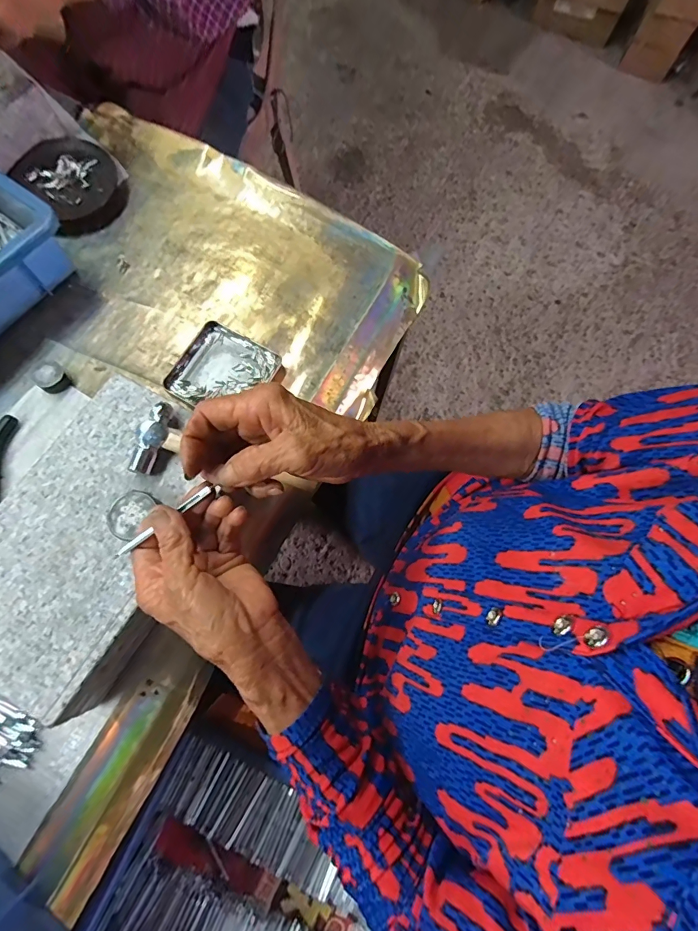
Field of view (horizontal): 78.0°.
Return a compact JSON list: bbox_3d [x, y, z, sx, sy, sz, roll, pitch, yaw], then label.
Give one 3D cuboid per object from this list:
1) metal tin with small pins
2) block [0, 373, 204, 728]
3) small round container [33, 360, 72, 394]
[{"bbox_3d":[-0.136,-0.101,0.469,0.103,0.013,0.094,28,75,4],"label":"metal tin with small pins"},{"bbox_3d":[-0.207,0.060,0.372,0.148,0.068,0.244,30,75,5],"label":"block"},{"bbox_3d":[-0.308,-0.092,0.445,0.031,0.018,0.029,1,75,-3],"label":"small round container"}]

